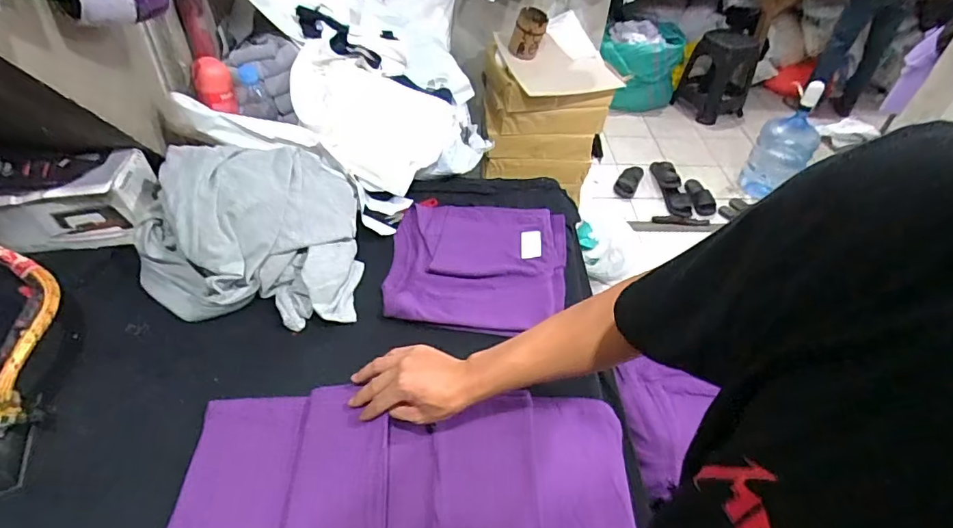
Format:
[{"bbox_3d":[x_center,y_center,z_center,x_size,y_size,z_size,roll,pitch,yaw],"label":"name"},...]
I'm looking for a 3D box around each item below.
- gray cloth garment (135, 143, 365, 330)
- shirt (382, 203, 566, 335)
[{"bbox_3d":[-0.355,-0.068,0.804,0.320,0.166,0.307,-3,46,-9],"label":"gray cloth garment"},{"bbox_3d":[0.003,-0.007,0.869,0.295,0.030,0.281,6,45,1],"label":"shirt"}]

